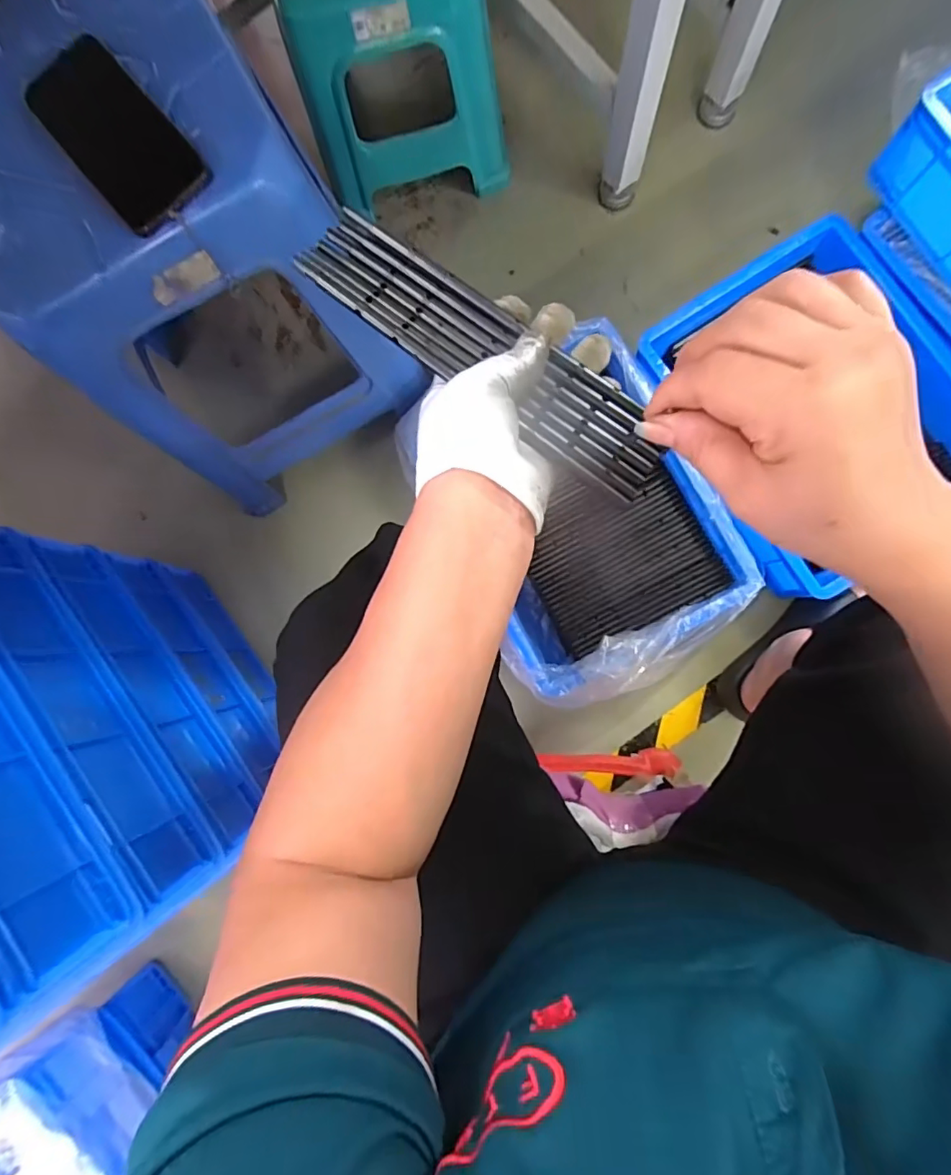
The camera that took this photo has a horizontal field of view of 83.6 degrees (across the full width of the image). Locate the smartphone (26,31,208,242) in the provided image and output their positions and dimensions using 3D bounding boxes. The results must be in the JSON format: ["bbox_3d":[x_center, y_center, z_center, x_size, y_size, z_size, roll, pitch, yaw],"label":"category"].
[{"bbox_3d":[-0.263,-0.331,0.387,0.070,0.014,0.133,-40,91,-1],"label":"smartphone"}]

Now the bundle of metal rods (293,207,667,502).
[{"bbox_3d":[0.008,-0.130,0.297,0.222,0.013,0.051,35,90,-2],"label":"bundle of metal rods"}]

